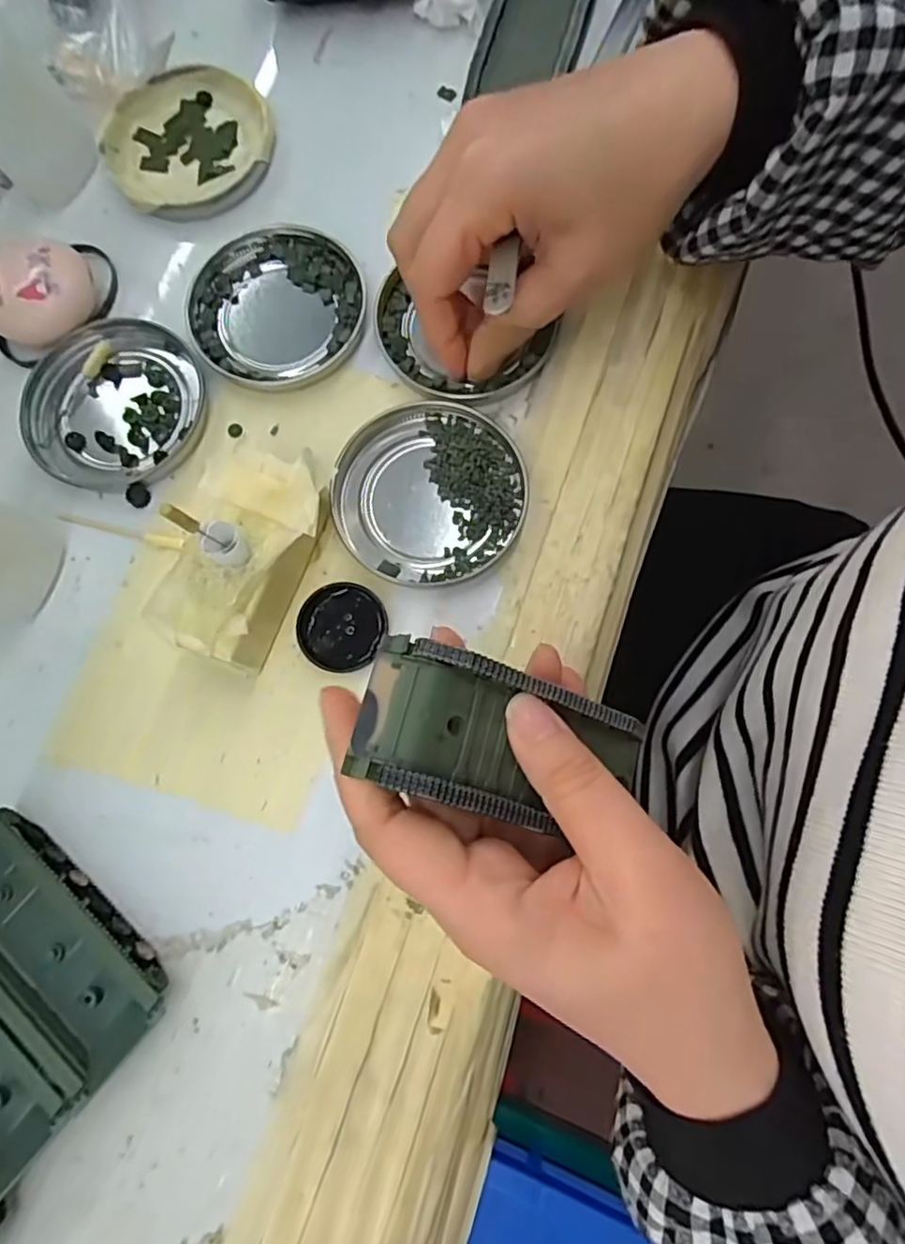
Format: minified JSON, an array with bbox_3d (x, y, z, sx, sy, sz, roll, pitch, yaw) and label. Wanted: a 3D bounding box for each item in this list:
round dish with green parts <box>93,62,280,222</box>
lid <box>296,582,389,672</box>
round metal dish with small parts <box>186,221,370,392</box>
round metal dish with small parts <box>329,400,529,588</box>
[{"bbox_3d":[-0.127,-0.231,0.308,0.077,0.014,0.078,0,78,2],"label":"round dish with green parts"},{"bbox_3d":[-0.045,0.002,0.257,0.033,0.006,0.035,0,78,2],"label":"lid"},{"bbox_3d":[-0.080,-0.144,0.289,0.078,0.008,0.077,0,78,2],"label":"round metal dish with small parts"},{"bbox_3d":[-0.009,-0.053,0.267,0.077,0.010,0.075,0,78,2],"label":"round metal dish with small parts"}]

